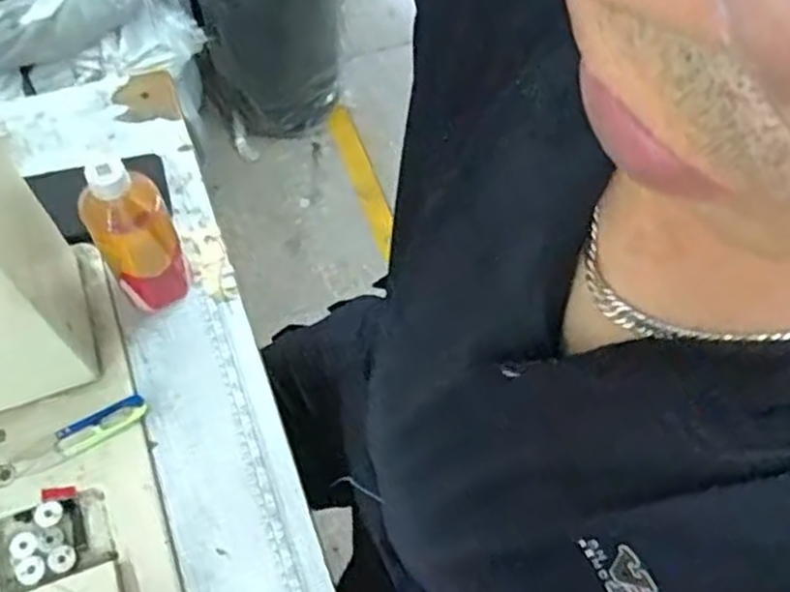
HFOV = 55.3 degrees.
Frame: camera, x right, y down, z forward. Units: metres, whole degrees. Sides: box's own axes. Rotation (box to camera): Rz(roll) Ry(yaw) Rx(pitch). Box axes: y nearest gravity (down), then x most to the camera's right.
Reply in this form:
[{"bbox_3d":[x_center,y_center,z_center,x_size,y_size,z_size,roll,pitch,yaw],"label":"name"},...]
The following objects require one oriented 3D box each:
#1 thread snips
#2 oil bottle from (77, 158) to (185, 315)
[{"bbox_3d":[-0.279,0.124,0.673,0.118,0.012,0.030,-27,68,-14],"label":"thread snips"},{"bbox_3d":[-0.225,-0.051,0.658,0.064,0.190,0.048,-27,68,-14],"label":"oil bottle"}]

